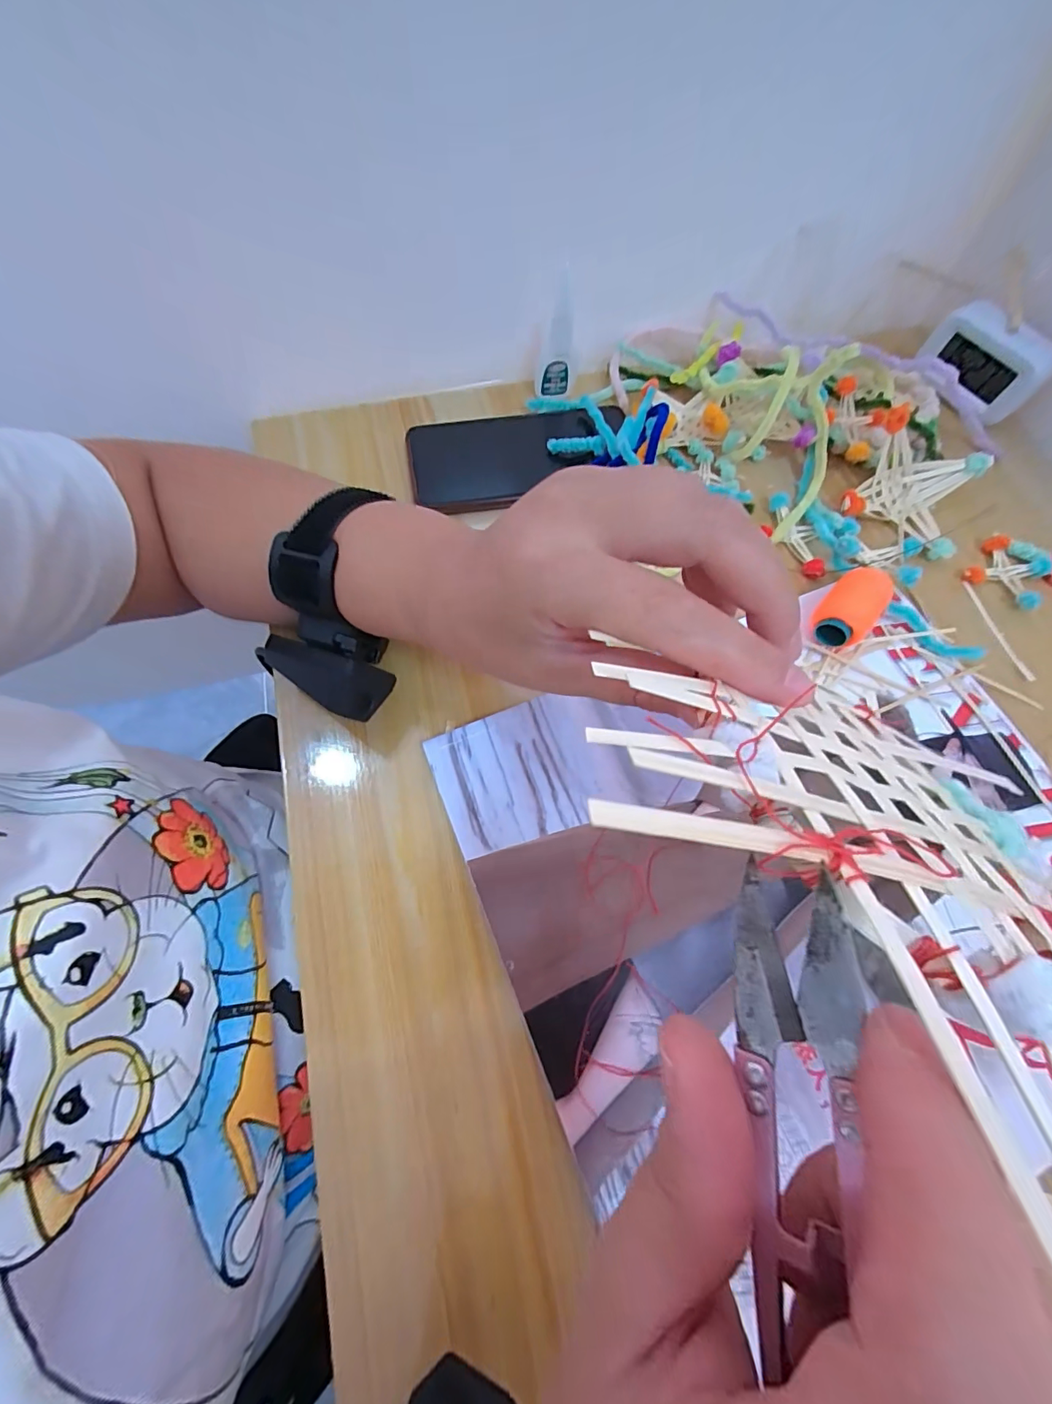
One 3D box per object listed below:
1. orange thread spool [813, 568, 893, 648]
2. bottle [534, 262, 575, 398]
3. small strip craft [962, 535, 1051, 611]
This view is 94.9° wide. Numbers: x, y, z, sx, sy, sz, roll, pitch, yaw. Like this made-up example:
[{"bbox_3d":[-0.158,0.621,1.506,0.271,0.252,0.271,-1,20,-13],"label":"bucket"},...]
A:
[{"bbox_3d":[0.197,-0.054,0.297,0.030,0.029,0.051,41,72,12],"label":"orange thread spool"},{"bbox_3d":[0.022,-0.268,0.358,0.028,0.081,0.022,6,69,-1],"label":"bottle"},{"bbox_3d":[0.345,-0.087,0.332,0.073,0.013,0.052,30,70,9],"label":"small strip craft"}]

